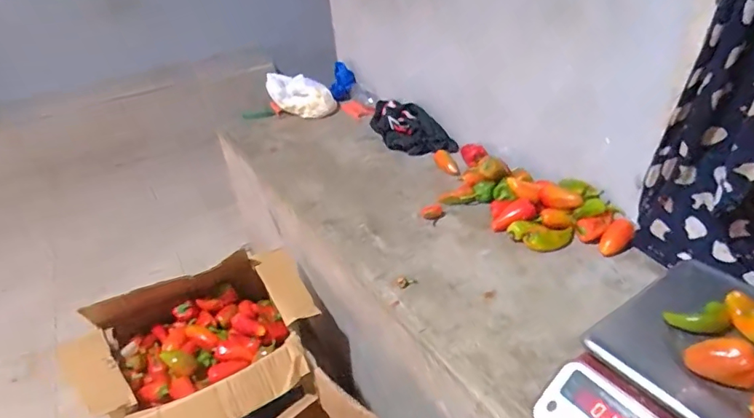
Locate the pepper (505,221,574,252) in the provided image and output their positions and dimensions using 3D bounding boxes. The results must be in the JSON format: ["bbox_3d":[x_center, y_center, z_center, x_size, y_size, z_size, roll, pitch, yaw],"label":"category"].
[{"bbox_3d":[0.292,0.046,0.845,0.110,0.033,0.060,4,35,17],"label":"pepper"}]

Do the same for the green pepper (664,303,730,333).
[{"bbox_3d":[0.360,0.125,0.536,0.062,0.016,0.030,-17,24,35],"label":"green pepper"}]

